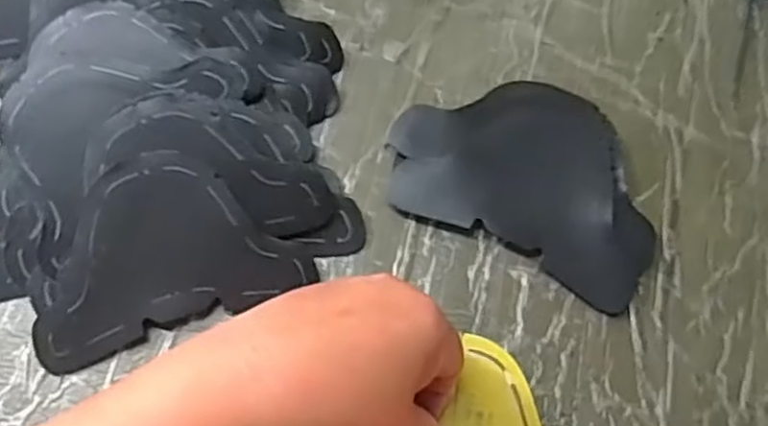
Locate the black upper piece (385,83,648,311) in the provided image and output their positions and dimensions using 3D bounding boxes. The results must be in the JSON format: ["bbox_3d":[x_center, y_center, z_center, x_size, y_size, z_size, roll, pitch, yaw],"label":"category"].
[{"bbox_3d":[0.079,-0.024,0.386,0.147,0.014,0.101,26,70,7],"label":"black upper piece"}]

